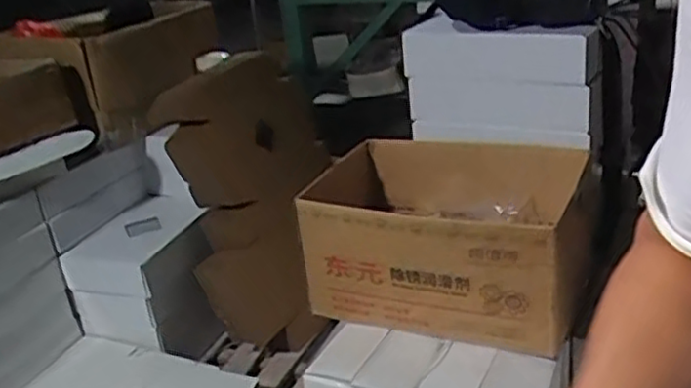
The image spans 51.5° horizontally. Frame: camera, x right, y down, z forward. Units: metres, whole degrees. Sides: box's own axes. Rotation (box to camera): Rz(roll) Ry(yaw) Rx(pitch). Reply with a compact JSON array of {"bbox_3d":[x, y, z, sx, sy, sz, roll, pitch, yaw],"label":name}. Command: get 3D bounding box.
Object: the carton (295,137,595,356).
[{"bbox_3d":[0.165,0.060,1.172,0.402,0.186,0.308,8,28,26],"label":"carton"}]

